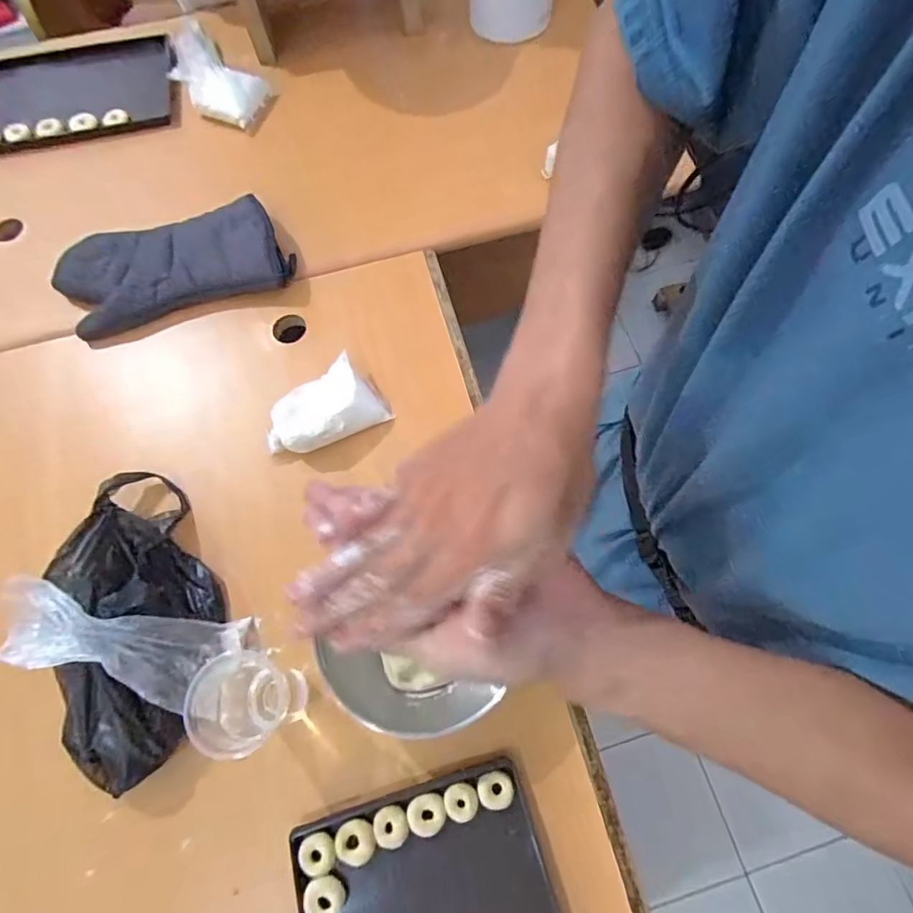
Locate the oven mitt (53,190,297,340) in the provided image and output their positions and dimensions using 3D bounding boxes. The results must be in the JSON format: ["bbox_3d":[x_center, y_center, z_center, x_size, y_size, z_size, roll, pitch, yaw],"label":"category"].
[{"bbox_3d":[-0.425,-0.282,0.798,0.323,0.052,0.165,-22,69,-7],"label":"oven mitt"}]

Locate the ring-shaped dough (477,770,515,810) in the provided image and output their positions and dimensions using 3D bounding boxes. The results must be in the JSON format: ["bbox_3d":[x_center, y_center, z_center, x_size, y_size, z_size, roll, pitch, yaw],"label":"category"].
[{"bbox_3d":[0.041,0.347,0.556,0.037,0.009,0.034,-1,68,2],"label":"ring-shaped dough"}]

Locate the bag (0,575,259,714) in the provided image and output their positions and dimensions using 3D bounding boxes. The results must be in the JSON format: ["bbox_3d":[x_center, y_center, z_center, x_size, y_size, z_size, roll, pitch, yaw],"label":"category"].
[{"bbox_3d":[-0.337,0.199,0.551,0.235,0.059,0.100,27,64,-34],"label":"bag"}]

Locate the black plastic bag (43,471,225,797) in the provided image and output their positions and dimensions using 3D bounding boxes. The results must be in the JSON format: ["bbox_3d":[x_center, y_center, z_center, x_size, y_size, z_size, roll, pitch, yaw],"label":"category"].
[{"bbox_3d":[-0.363,0.169,0.592,0.154,0.116,0.348,-12,68,-3],"label":"black plastic bag"}]

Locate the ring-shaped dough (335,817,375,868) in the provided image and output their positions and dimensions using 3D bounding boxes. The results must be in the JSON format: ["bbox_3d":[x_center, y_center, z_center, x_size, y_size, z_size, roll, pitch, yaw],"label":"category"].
[{"bbox_3d":[-0.104,0.397,0.550,0.038,0.011,0.040,-1,68,2],"label":"ring-shaped dough"}]

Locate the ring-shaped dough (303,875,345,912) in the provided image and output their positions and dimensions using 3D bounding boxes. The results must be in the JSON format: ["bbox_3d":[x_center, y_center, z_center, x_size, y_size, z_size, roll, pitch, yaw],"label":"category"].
[{"bbox_3d":[-0.131,0.437,0.527,0.040,0.014,0.035,16,70,8],"label":"ring-shaped dough"}]

